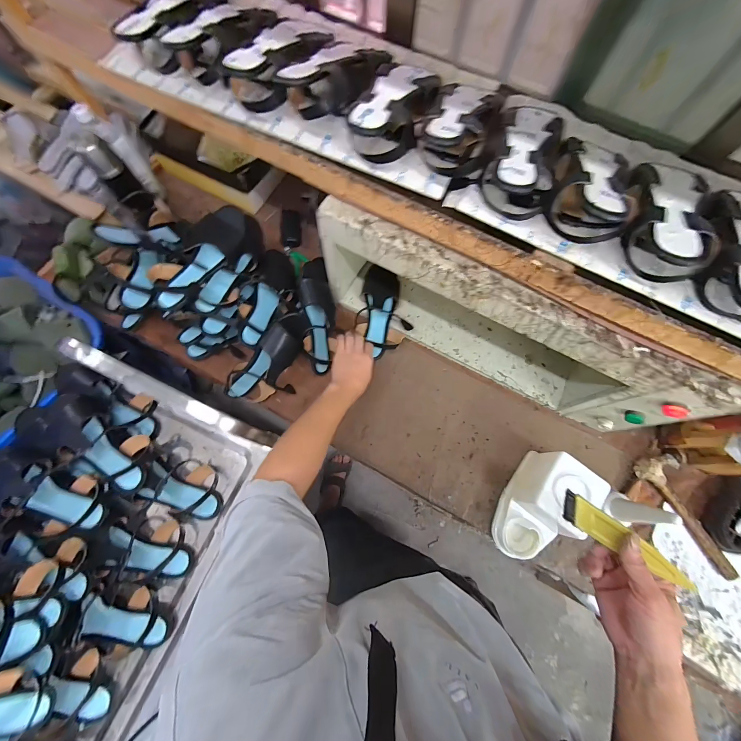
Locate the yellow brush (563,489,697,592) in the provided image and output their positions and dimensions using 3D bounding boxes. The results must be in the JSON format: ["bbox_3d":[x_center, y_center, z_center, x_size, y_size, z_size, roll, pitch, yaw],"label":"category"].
[{"bbox_3d":[0.282,0.187,0.347,0.129,0.011,0.035,28,105,27],"label":"yellow brush"}]

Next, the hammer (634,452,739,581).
[{"bbox_3d":[0.634,0.283,0.620,0.074,0.027,0.238,-26,76,-8],"label":"hammer"}]

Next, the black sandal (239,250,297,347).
[{"bbox_3d":[-0.219,-0.156,0.687,0.077,0.069,0.229,15,74,4],"label":"black sandal"}]

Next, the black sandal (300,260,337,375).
[{"bbox_3d":[-0.108,-0.111,0.671,0.065,0.069,0.231,-1,104,-1],"label":"black sandal"}]

